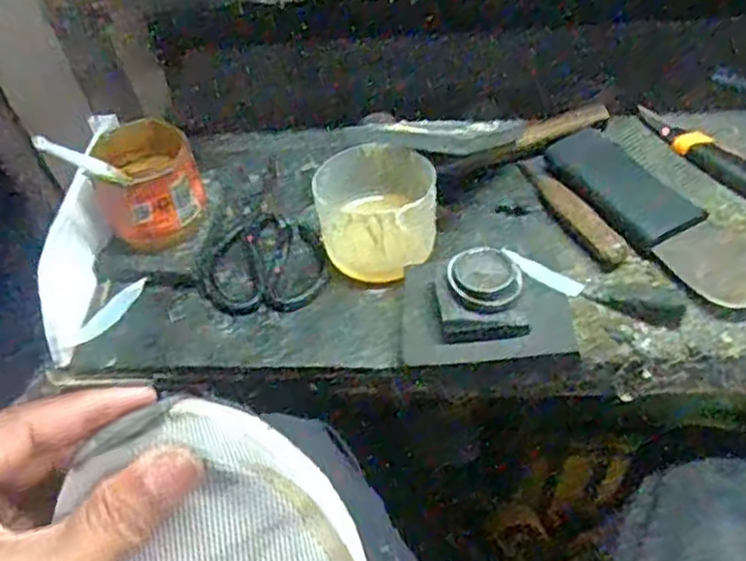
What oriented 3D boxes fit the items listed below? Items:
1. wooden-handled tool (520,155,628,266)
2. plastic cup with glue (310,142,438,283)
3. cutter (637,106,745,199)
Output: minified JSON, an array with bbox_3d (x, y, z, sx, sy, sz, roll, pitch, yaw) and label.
[{"bbox_3d":[0.161,-0.060,0.580,0.022,0.022,0.135,-19,52,-10],"label":"wooden-handled tool"},{"bbox_3d":[0.005,-0.053,0.555,0.096,0.088,0.083,-7,51,-1],"label":"plastic cup with glue"},{"bbox_3d":[0.290,-0.099,0.587,0.039,0.024,0.184,-32,55,-19],"label":"cutter"}]

